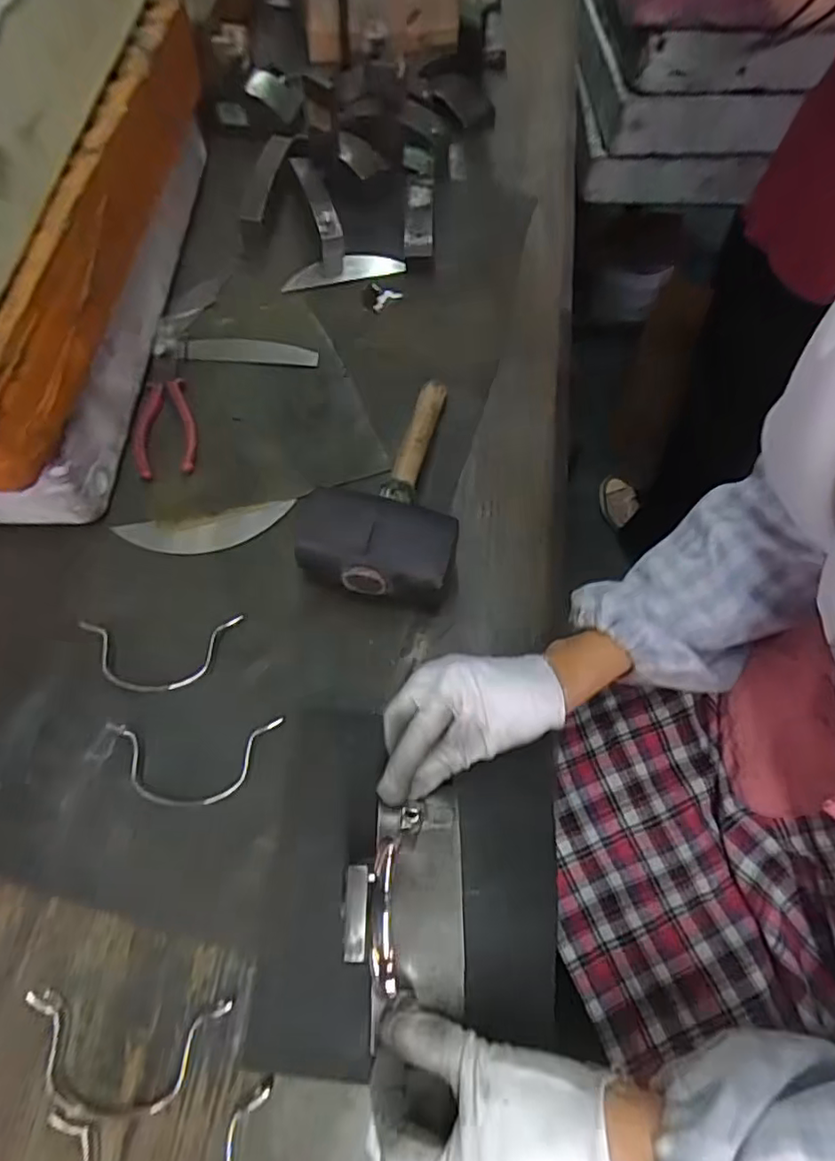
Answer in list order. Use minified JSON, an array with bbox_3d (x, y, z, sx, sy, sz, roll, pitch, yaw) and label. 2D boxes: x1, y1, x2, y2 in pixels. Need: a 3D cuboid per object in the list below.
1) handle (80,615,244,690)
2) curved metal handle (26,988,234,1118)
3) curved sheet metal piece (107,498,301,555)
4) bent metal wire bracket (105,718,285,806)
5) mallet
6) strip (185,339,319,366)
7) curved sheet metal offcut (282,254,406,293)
[{"bbox_3d":[-0.193,0.054,0.451,0.119,0.014,0.054,-4,63,-1],"label":"handle"},{"bbox_3d":[-0.171,0.272,0.345,0.119,0.014,0.057,2,63,2],"label":"curved metal handle"},{"bbox_3d":[-0.181,-0.044,0.515,0.145,0.004,0.045,-10,63,-4],"label":"curved sheet metal piece"},{"bbox_3d":[-0.156,0.123,0.414,0.120,0.012,0.056,-3,63,0],"label":"bent metal wire bracket"},{"bbox_3d":[-0.019,-0.093,0.497,0.114,0.074,0.224,8,63,6],"label":"mallet"},{"bbox_3d":[-0.166,-0.232,0.608,0.130,0.004,0.030,2,73,-2],"label":"strip"},{"bbox_3d":[-0.081,-0.342,0.664,0.132,0.008,0.032,-12,84,-7],"label":"curved sheet metal offcut"}]

